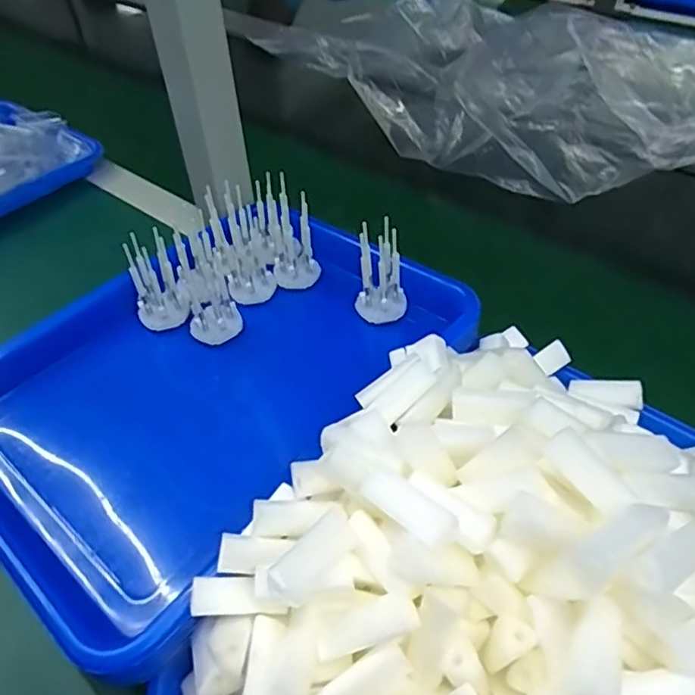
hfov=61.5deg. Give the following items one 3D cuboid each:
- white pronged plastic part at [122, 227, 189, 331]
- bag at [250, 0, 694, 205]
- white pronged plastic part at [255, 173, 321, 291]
[{"bbox_3d":[-0.147,-0.049,0.441,0.034,0.069,0.029,-24,50,-19],"label":"white pronged plastic part"},{"bbox_3d":[0.177,-0.333,0.746,0.530,0.110,0.291,33,56,29],"label":"bag"},{"bbox_3d":[-0.051,-0.098,0.482,0.035,0.073,0.066,-15,47,-12],"label":"white pronged plastic part"}]

